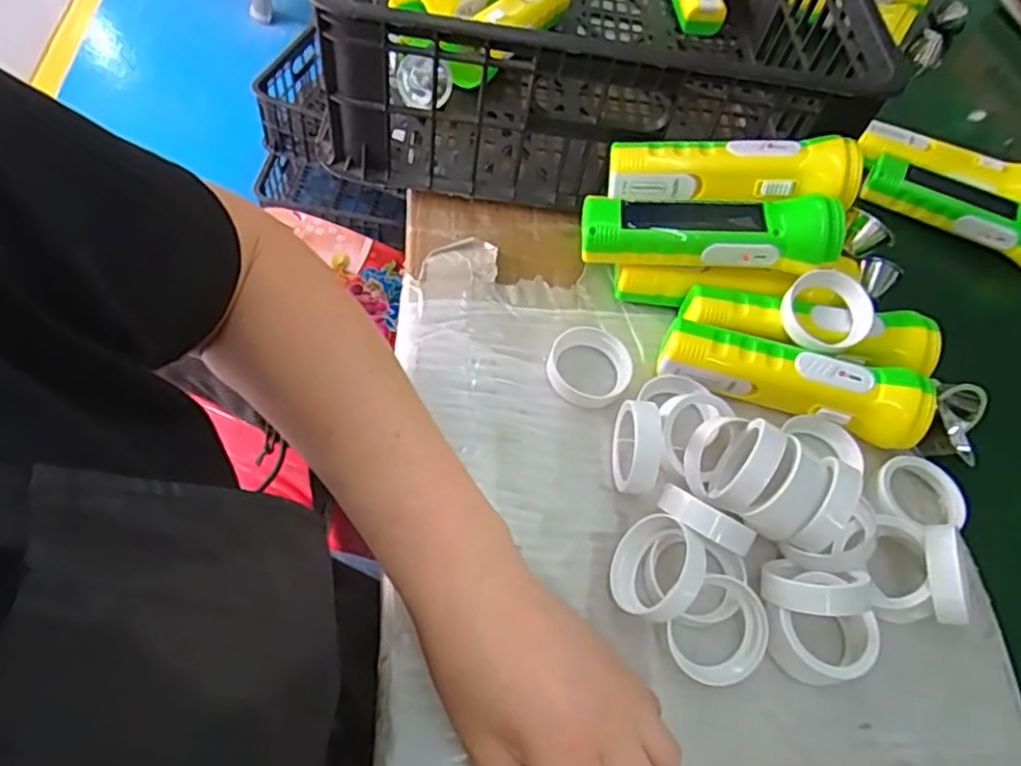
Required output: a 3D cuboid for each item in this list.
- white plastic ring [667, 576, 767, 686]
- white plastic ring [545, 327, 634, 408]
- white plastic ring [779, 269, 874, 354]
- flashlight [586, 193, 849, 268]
[{"bbox_3d":[0.106,0.127,0.340,0.050,0.017,0.050,-3,75,11],"label":"white plastic ring"},{"bbox_3d":[0.050,-0.011,0.428,0.053,0.013,0.051,4,57,-7],"label":"white plastic ring"},{"bbox_3d":[0.200,-0.045,0.422,0.060,0.022,0.054,-36,100,-1],"label":"white plastic ring"},{"bbox_3d":[0.127,-0.099,0.435,0.157,0.031,0.041,3,55,14],"label":"flashlight"}]

